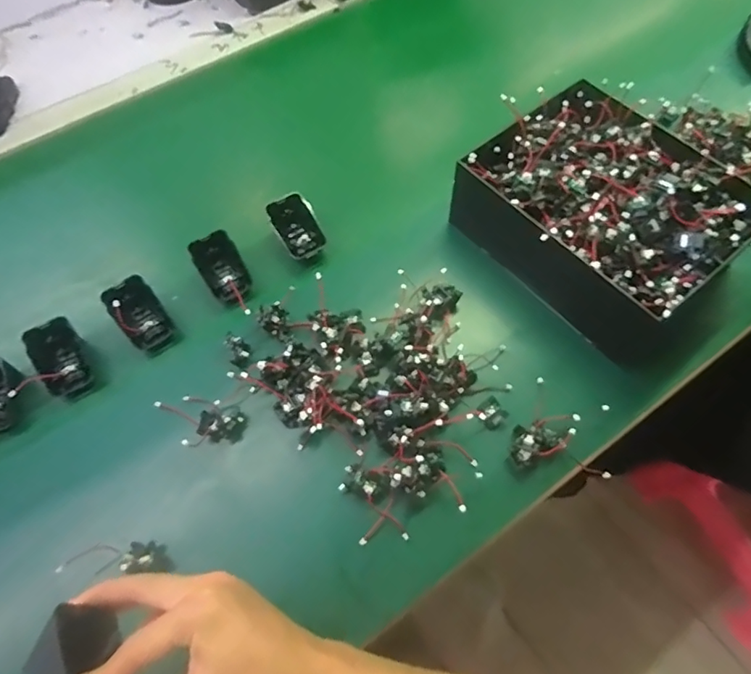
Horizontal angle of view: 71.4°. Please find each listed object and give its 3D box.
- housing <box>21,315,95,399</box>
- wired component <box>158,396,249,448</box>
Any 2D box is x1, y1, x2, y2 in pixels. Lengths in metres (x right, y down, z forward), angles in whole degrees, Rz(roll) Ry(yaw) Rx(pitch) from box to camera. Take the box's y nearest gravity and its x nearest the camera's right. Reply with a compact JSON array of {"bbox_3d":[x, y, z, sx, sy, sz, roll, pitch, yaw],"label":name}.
[{"bbox_3d":[-0.300,0.018,0.498,0.045,0.035,0.070,-36,66,-16],"label":"housing"},{"bbox_3d":[-0.160,0.075,0.465,0.084,0.023,0.041,9,62,8],"label":"wired component"}]

